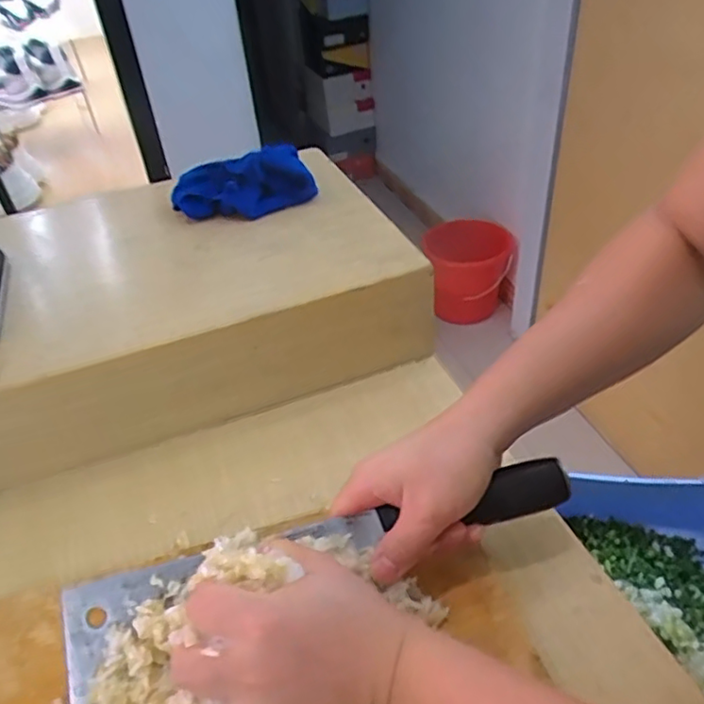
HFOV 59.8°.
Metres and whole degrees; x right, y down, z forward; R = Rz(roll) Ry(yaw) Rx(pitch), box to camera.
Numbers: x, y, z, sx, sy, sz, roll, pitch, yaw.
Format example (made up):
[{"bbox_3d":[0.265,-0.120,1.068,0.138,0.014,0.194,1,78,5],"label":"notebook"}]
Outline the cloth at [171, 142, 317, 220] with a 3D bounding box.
[{"bbox_3d":[-0.108,-0.168,0.606,0.142,0.049,0.062,-11,40,-5],"label":"cloth"}]

